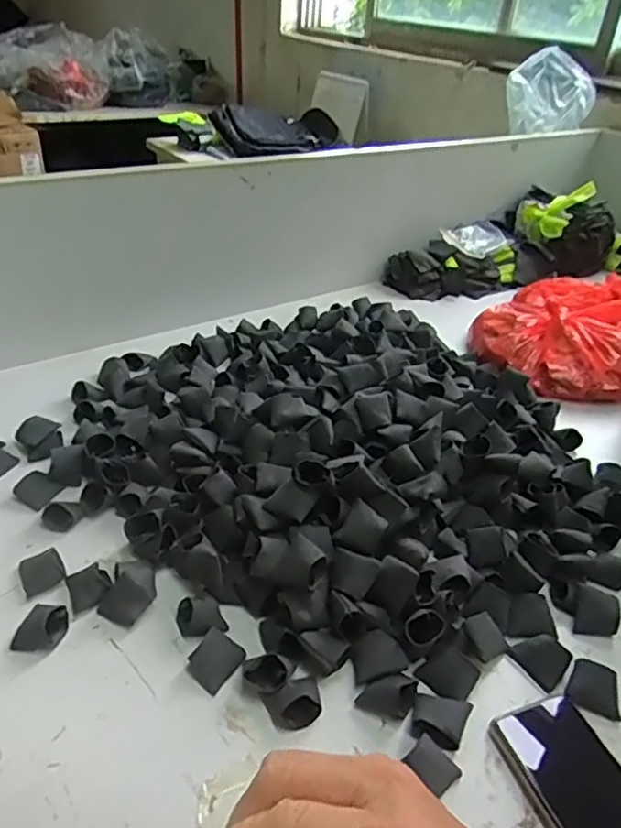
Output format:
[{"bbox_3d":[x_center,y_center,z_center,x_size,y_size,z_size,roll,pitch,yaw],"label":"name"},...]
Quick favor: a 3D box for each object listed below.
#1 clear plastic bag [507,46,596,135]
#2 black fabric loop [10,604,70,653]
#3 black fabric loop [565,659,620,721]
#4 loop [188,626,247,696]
[{"bbox_3d":[0.473,-0.638,1.239,0.166,0.149,0.114,20,37,21],"label":"clear plastic bag"},{"bbox_3d":[-0.223,0.175,0.519,0.038,0.017,0.044,7,35,2],"label":"black fabric loop"},{"bbox_3d":[0.232,0.223,0.504,0.042,0.027,0.030,22,38,23],"label":"black fabric loop"},{"bbox_3d":[-0.076,0.198,0.505,0.033,0.017,0.043,23,39,24],"label":"loop"}]

